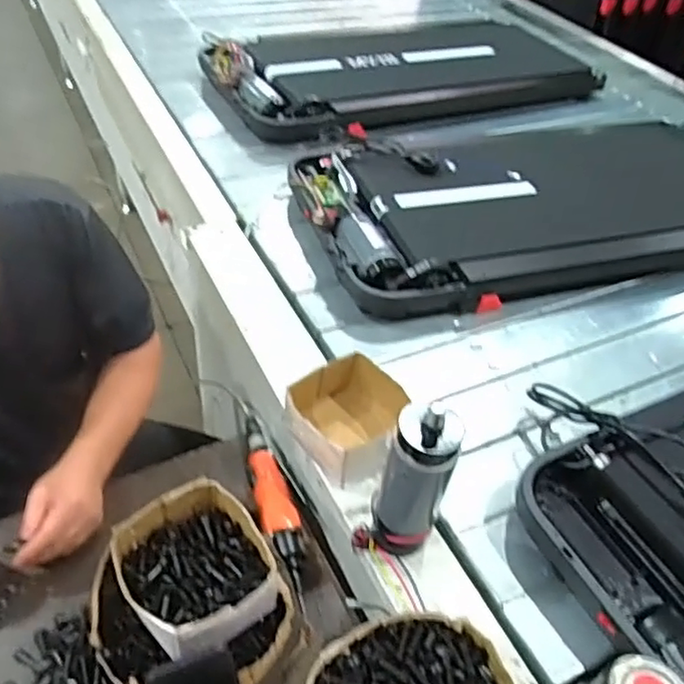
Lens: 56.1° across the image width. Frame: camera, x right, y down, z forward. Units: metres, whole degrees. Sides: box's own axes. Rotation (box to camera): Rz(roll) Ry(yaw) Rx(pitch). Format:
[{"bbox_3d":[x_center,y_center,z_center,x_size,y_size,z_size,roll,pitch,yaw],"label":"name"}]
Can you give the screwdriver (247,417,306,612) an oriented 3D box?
[{"bbox_3d":[-0.094,0.214,0.872,0.050,0.037,0.306,-15,49,-17],"label":"screwdriver"}]

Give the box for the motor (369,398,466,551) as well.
[{"bbox_3d":[0.080,0.159,0.711,0.073,0.208,0.066,12,44,4],"label":"motor"}]

